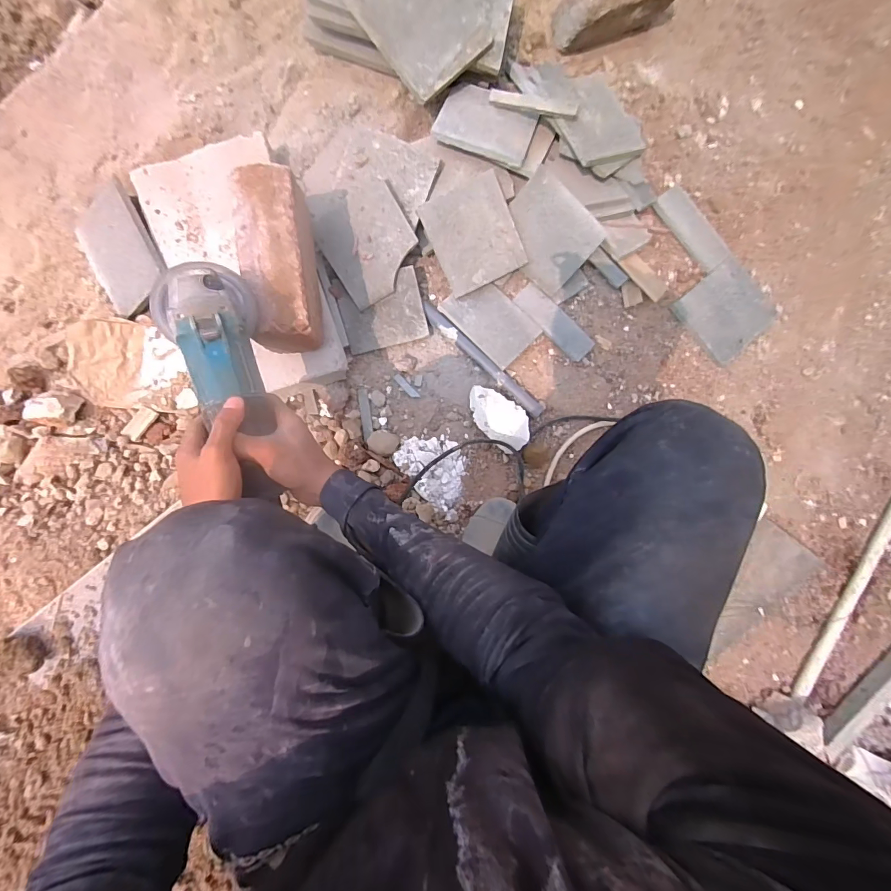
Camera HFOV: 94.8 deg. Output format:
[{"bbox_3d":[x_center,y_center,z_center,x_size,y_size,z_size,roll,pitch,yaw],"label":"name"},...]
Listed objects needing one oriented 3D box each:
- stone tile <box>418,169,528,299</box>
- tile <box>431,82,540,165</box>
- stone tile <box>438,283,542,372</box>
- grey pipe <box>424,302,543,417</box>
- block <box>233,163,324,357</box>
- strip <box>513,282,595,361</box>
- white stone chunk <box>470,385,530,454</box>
[{"bbox_3d":[0.048,-0.340,0.667,0.134,0.010,0.147,-25,105,2],"label":"stone tile"},{"bbox_3d":[0.069,-0.526,0.667,0.151,0.016,0.131,19,73,-2],"label":"tile"},{"bbox_3d":[0.077,-0.210,0.686,0.145,0.008,0.106,45,76,2],"label":"stone tile"},{"bbox_3d":[0.062,-0.142,0.674,0.254,0.018,0.027,42,90,-5],"label":"grey pipe"},{"bbox_3d":[-0.203,-0.223,0.507,0.073,0.079,0.202,-5,93,-3],"label":"block"},{"bbox_3d":[0.186,-0.210,0.693,0.152,0.010,0.051,43,90,-5],"label":"strip"},{"bbox_3d":[0.084,-0.046,0.655,0.112,0.050,0.068,40,90,-5],"label":"white stone chunk"}]

